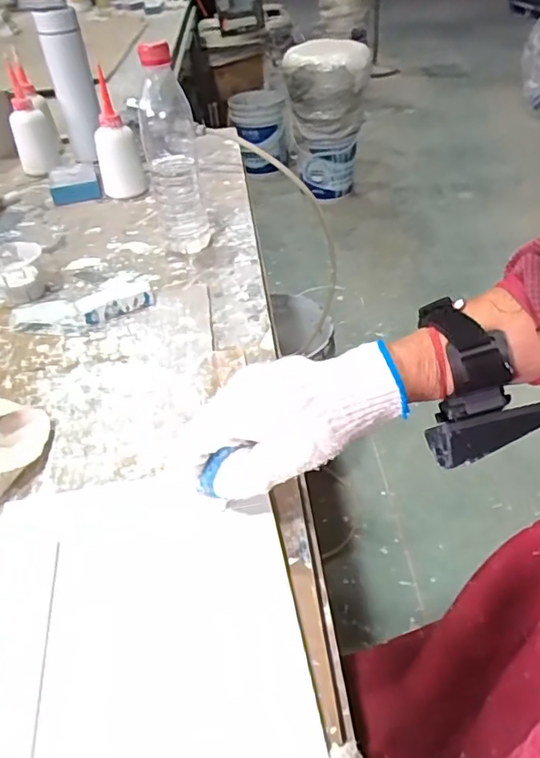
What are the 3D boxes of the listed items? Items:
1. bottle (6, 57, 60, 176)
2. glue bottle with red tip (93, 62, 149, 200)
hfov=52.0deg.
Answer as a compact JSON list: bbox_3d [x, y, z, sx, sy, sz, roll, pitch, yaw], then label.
[{"bbox_3d":[-0.384,-0.408,0.889,0.065,0.140,0.062,-16,42,-14],"label":"bottle"},{"bbox_3d":[-0.219,-0.336,0.788,0.062,0.143,0.061,-13,41,-10],"label":"glue bottle with red tip"}]

